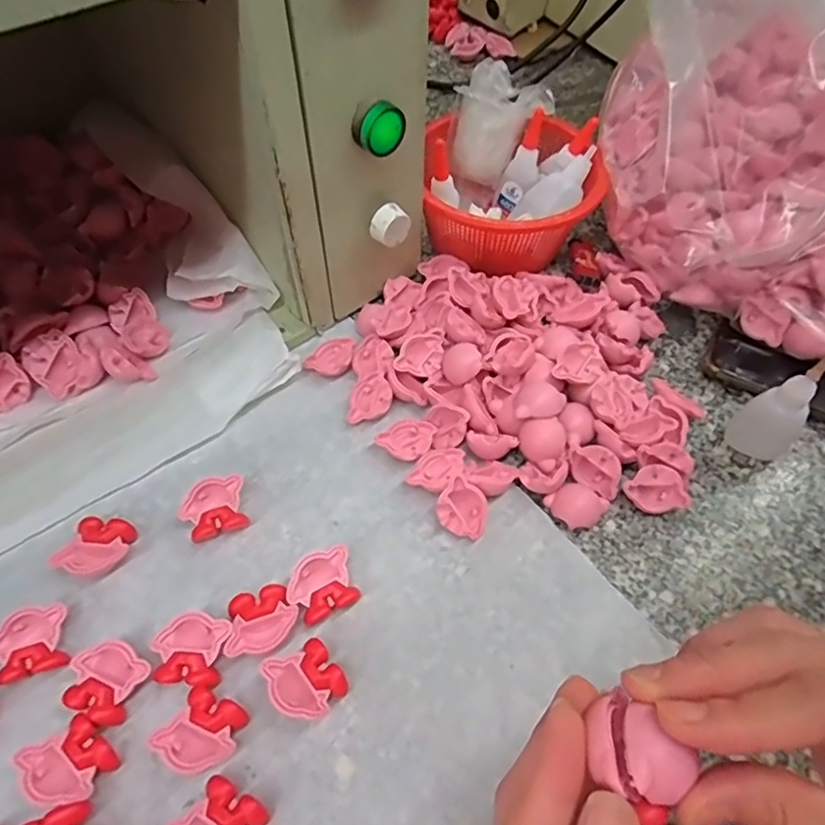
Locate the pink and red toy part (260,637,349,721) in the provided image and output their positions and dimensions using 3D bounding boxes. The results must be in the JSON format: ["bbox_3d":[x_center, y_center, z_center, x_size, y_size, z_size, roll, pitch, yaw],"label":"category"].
[{"bbox_3d":[-0.052,0.133,0.288,0.034,0.017,0.034,1,56,-1],"label":"pink and red toy part"}]

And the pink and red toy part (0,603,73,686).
[{"bbox_3d":[-0.193,0.117,0.297,0.033,0.015,0.031,-15,57,-12],"label":"pink and red toy part"}]

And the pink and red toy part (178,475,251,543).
[{"bbox_3d":[-0.114,0.056,0.341,0.037,0.017,0.032,-26,60,-18],"label":"pink and red toy part"}]

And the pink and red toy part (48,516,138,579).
[{"bbox_3d":[-0.174,0.075,0.326,0.032,0.015,0.035,15,57,9],"label":"pink and red toy part"}]

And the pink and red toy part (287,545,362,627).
[{"bbox_3d":[-0.048,0.093,0.315,0.035,0.016,0.031,-18,58,-14],"label":"pink and red toy part"}]

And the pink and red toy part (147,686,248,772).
[{"bbox_3d":[-0.098,0.150,0.276,0.033,0.017,0.034,30,60,17],"label":"pink and red toy part"}]

